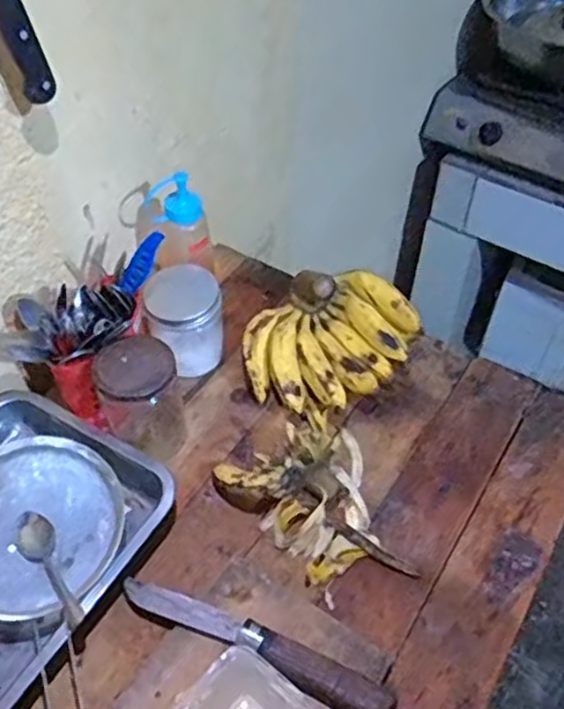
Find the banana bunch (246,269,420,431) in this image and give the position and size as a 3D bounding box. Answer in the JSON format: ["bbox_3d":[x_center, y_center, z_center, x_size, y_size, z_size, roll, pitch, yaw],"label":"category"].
[{"bbox_3d":[0.056,-0.010,0.814,0.177,0.116,0.149,-31,55,-26],"label":"banana bunch"}]

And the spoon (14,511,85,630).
[{"bbox_3d":[-0.217,0.202,0.657,0.035,0.028,0.142,-29,40,-25],"label":"spoon"}]

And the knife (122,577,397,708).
[{"bbox_3d":[-0.029,0.257,0.617,0.255,0.024,0.036,20,50,16],"label":"knife"}]

